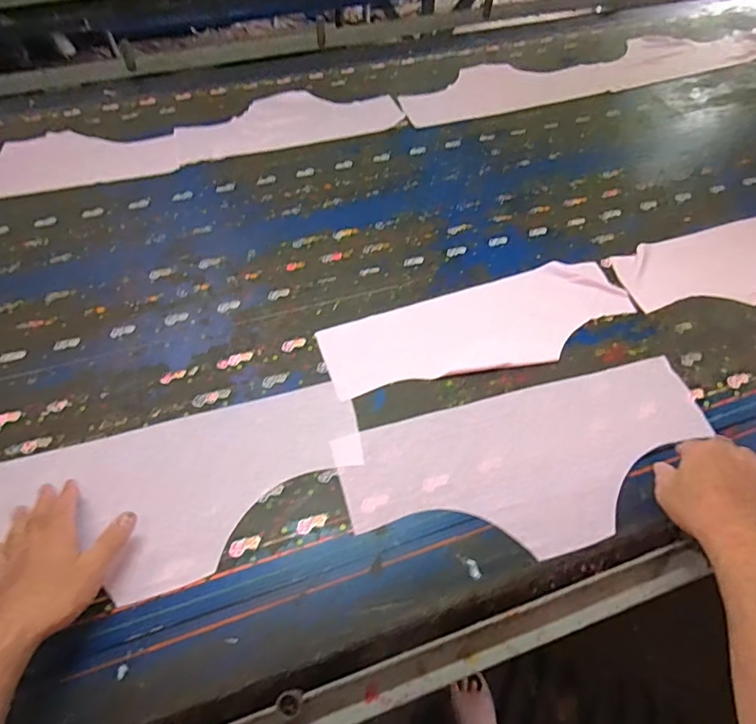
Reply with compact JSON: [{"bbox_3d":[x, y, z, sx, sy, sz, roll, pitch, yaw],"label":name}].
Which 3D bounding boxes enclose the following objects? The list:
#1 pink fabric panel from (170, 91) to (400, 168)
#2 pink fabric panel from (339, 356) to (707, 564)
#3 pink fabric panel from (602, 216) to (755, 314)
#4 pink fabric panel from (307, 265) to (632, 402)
[{"bbox_3d":[-0.188,-0.513,1.013,0.453,0.008,0.188,-17,59,-11],"label":"pink fabric panel"},{"bbox_3d":[0.194,0.127,0.597,0.467,0.013,0.197,-11,58,-7],"label":"pink fabric panel"},{"bbox_3d":[0.622,-0.174,0.799,0.475,0.009,0.164,-17,59,-11],"label":"pink fabric panel"},{"bbox_3d":[0.153,-0.050,0.712,0.462,0.005,0.152,-18,59,-12],"label":"pink fabric panel"}]

